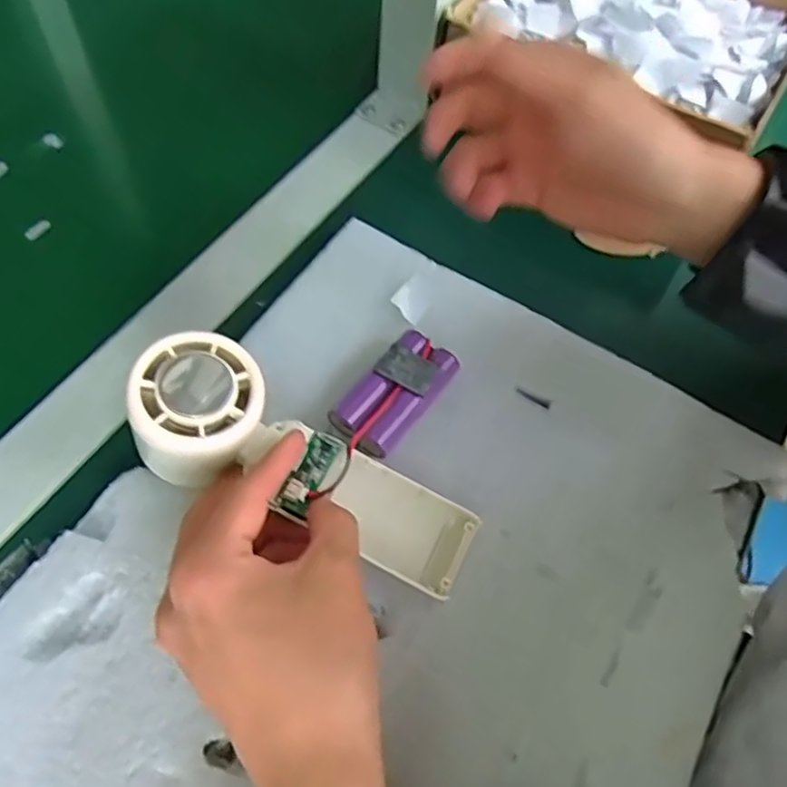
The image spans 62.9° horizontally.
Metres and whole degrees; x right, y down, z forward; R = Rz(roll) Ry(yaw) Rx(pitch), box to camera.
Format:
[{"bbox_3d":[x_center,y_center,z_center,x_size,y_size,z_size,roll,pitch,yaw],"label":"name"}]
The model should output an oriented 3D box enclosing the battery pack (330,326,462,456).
[{"bbox_3d":[0.001,0.001,0.328,0.037,0.023,0.070,37,64,16],"label":"battery pack"}]

